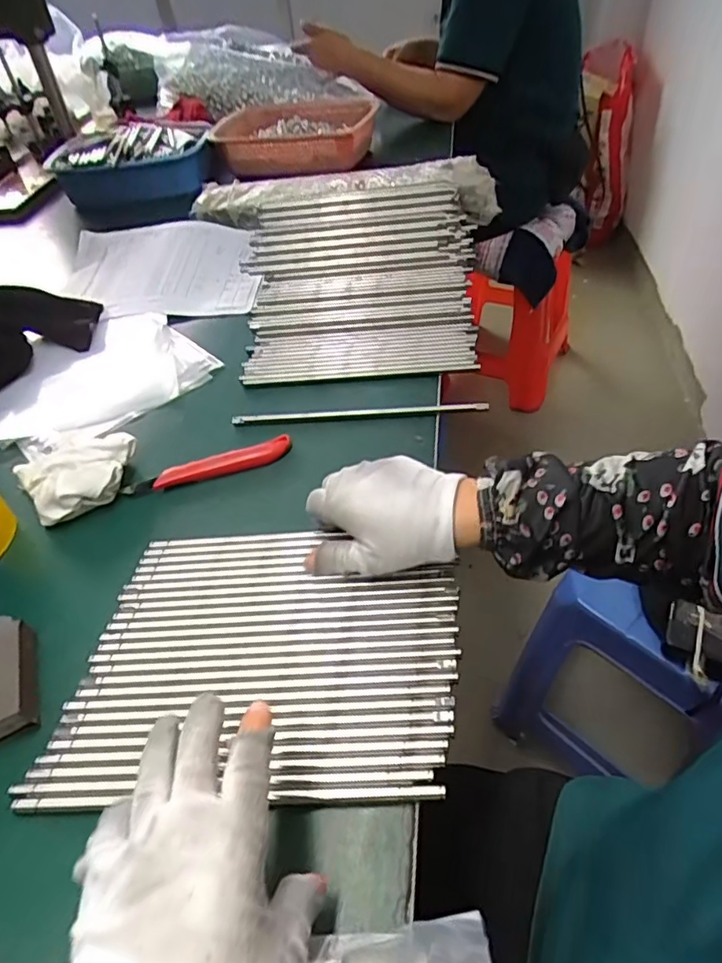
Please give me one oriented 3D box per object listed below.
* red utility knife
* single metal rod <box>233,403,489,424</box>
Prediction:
[{"bbox_3d":[-0.134,-0.012,0.502,0.147,0.017,0.021,-17,48,-9],"label":"red utility knife"},{"bbox_3d":[-0.004,-0.066,0.537,0.242,0.006,0.010,-1,47,6],"label":"single metal rod"}]

